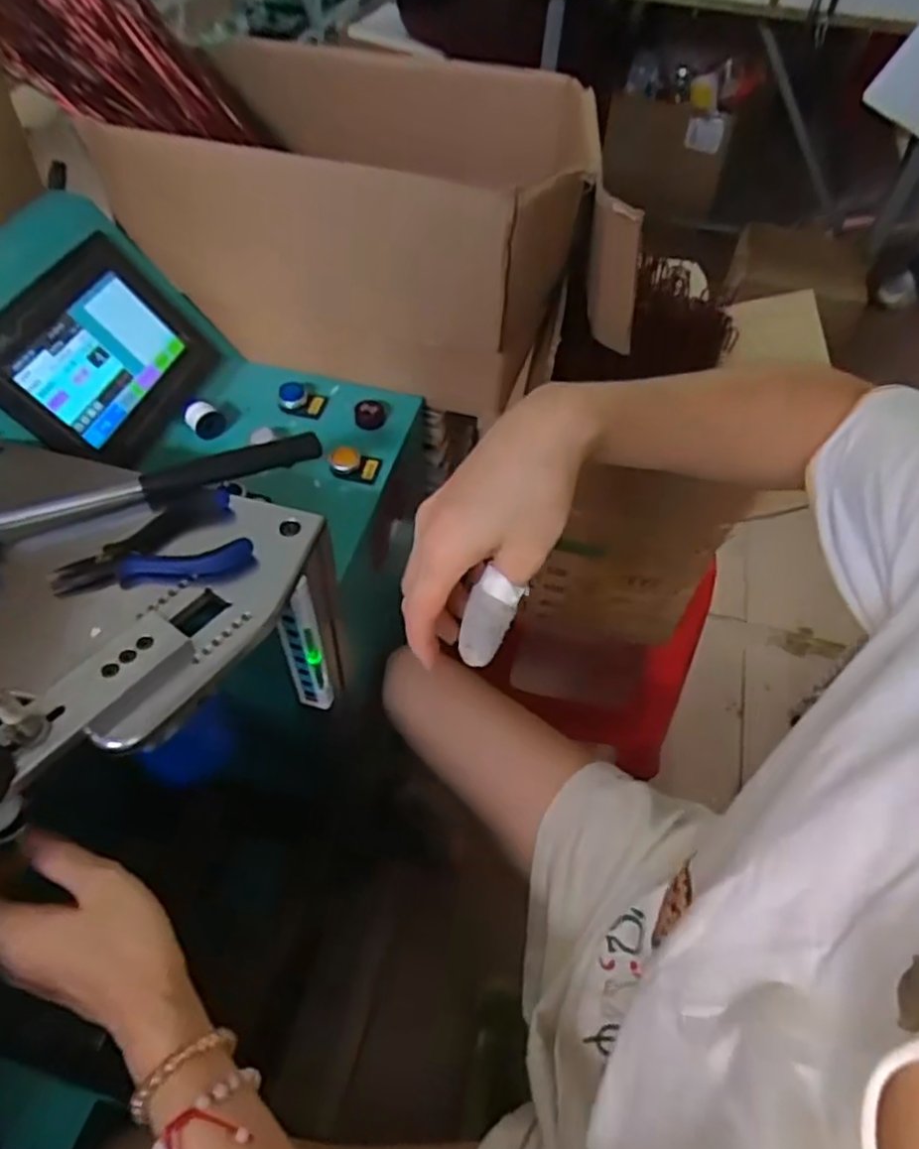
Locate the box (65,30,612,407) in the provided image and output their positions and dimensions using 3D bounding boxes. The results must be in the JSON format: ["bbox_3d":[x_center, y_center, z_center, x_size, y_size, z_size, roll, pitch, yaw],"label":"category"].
[{"bbox_3d":[-0.090,-0.358,0.735,0.409,0.226,0.313,15,53,8],"label":"box"}]

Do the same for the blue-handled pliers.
[{"bbox_3d":[-0.208,-0.018,0.480,0.121,0.015,0.079,-23,57,-19],"label":"blue-handled pliers"}]

